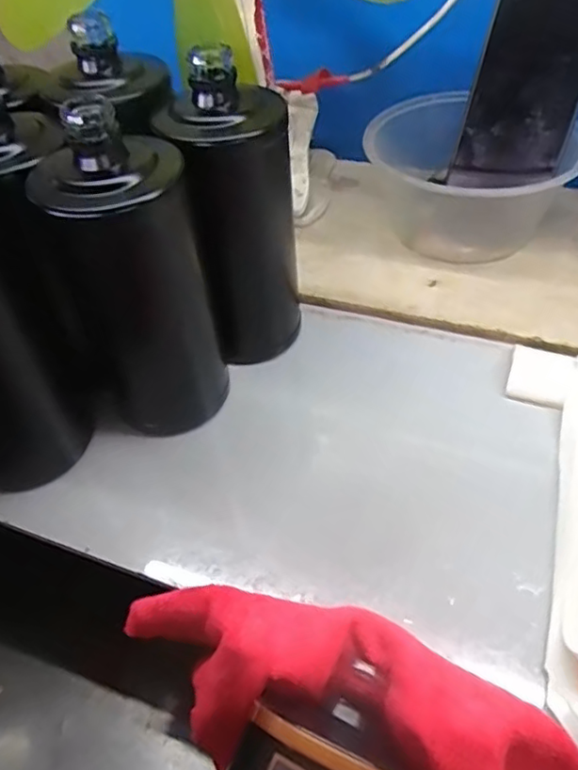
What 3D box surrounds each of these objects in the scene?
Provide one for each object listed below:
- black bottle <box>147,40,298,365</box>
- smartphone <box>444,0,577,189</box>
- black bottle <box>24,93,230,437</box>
[{"bbox_3d":[-0.031,-0.098,0.382,0.071,0.185,0.062,-9,50,-3],"label":"black bottle"},{"bbox_3d":[0.172,-0.214,0.430,0.074,0.151,0.006,19,34,12],"label":"smartphone"},{"bbox_3d":[-0.092,-0.056,0.353,0.078,0.191,0.068,-25,53,-16],"label":"black bottle"}]

